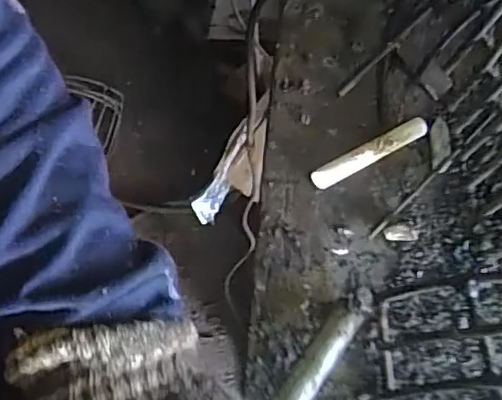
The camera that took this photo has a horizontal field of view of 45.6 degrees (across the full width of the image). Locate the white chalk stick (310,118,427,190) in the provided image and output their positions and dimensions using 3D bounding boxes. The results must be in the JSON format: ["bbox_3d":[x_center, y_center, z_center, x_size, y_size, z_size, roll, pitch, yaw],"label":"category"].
[{"bbox_3d":[0.071,-0.029,0.356,0.077,0.008,0.012,-28,78,-7],"label":"white chalk stick"}]

